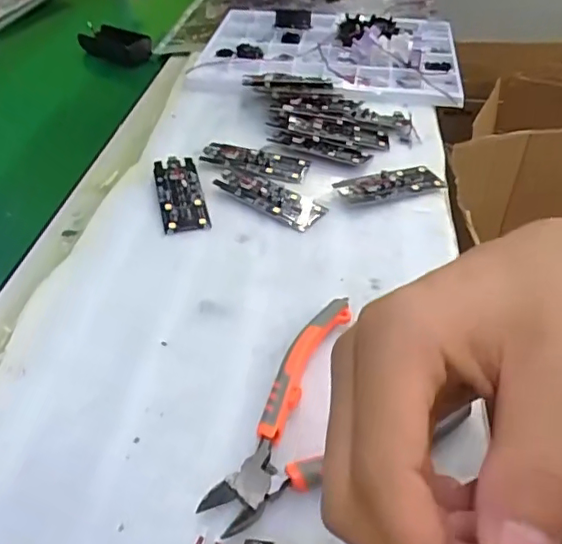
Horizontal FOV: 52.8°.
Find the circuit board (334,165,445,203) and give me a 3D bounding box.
[{"bbox_3d":[0.097,-0.079,0.505,0.101,0.009,0.039,-12,43,-13],"label":"circuit board"}]

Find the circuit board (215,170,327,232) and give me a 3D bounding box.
[{"bbox_3d":[-0.012,-0.065,0.489,0.101,0.007,0.036,22,46,23],"label":"circuit board"}]

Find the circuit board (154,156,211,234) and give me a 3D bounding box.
[{"bbox_3d":[-0.088,-0.070,0.494,0.038,0.010,0.101,-10,42,-11],"label":"circuit board"}]

